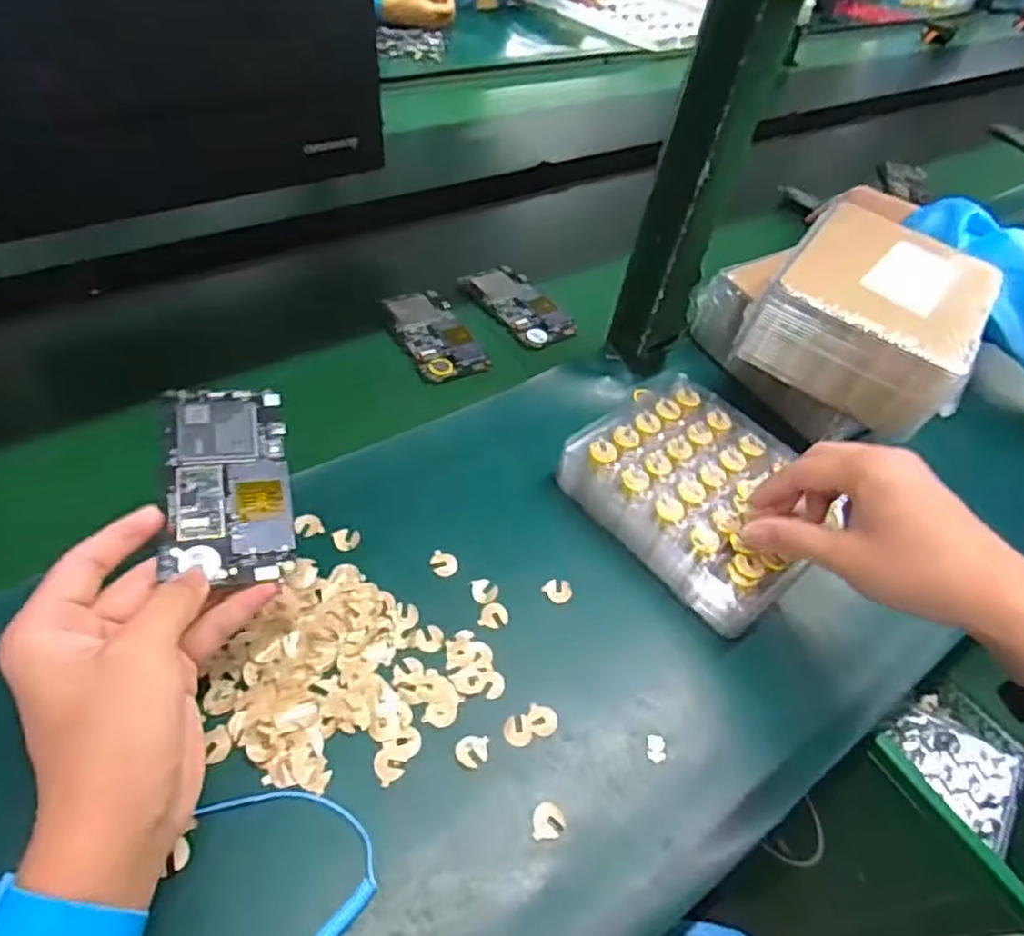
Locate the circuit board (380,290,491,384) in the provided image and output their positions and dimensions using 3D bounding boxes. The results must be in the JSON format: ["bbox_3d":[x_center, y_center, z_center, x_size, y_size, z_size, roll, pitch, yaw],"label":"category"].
[{"bbox_3d":[-0.073,-0.127,0.629,0.065,0.010,0.122,-18,52,-22],"label":"circuit board"}]

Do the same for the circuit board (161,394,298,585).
[{"bbox_3d":[-0.159,0.007,0.382,0.065,0.006,0.121,-3,60,-20],"label":"circuit board"}]

